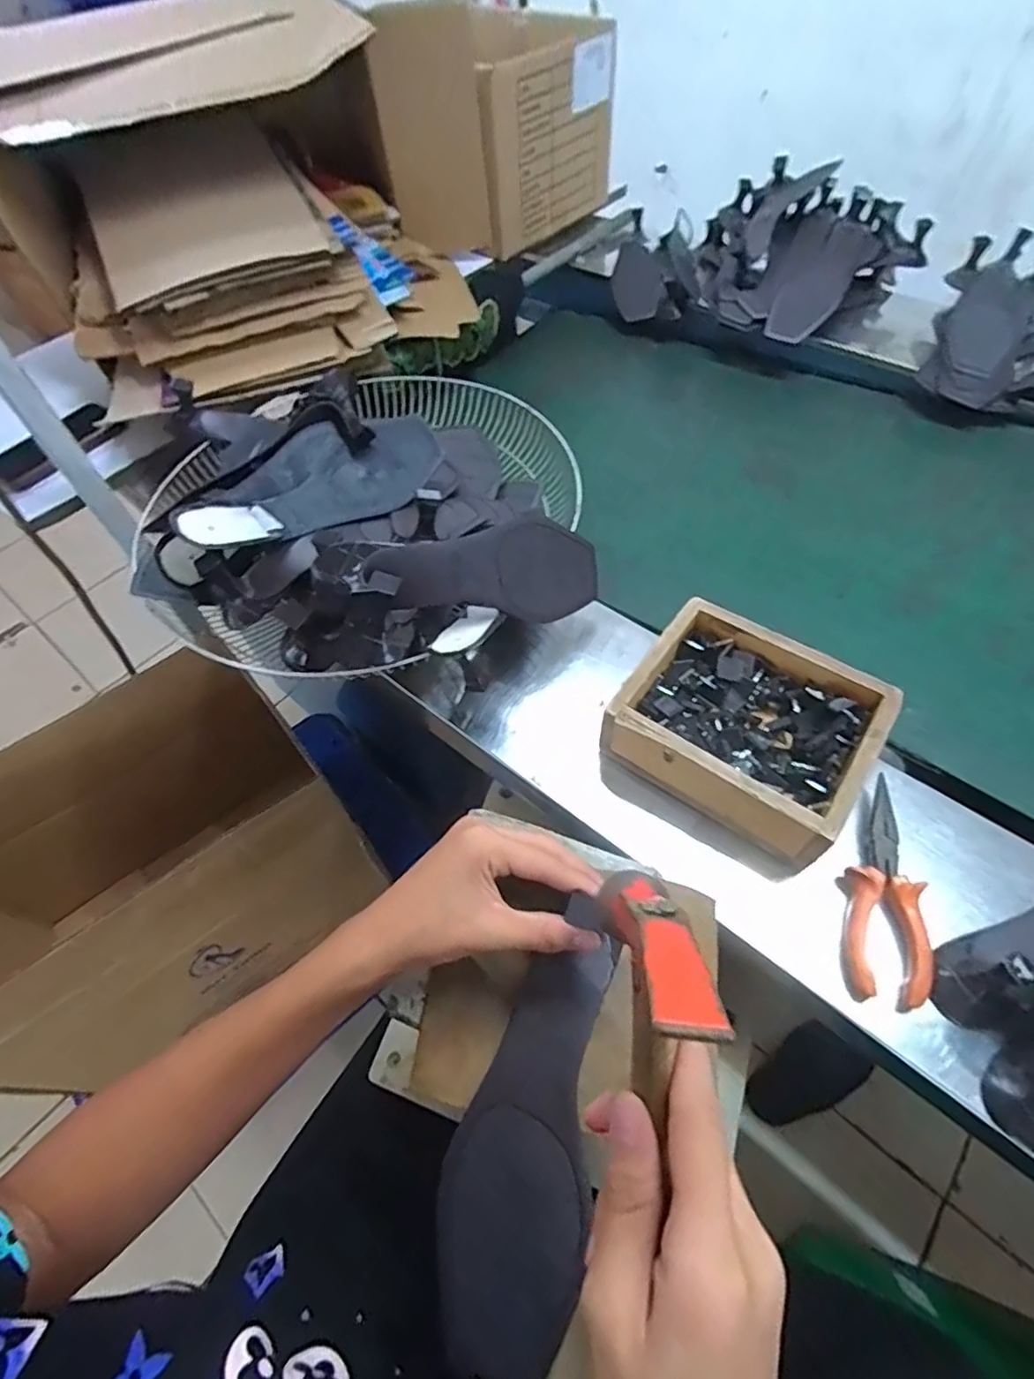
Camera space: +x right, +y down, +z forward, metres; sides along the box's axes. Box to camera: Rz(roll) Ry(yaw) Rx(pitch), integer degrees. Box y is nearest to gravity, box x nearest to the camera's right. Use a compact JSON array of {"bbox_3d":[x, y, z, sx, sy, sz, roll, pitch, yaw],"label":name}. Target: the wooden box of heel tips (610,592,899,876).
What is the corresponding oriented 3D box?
[{"bbox_3d":[0.182,0.027,0.486,0.177,0.056,0.156,30,63,22],"label":"wooden box of heel tips"}]

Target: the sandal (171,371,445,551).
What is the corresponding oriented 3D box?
[{"bbox_3d":[-0.176,-0.185,0.540,0.240,0.099,0.097,-33,60,-18],"label":"sandal"}]

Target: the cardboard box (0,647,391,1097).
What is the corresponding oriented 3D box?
[{"bbox_3d":[-0.506,0.244,0.811,0.509,0.347,0.311,-35,60,-19],"label":"cardboard box"}]

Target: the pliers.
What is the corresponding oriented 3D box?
[{"bbox_3d":[0.260,0.138,0.432,0.051,0.026,0.155,11,57,11],"label":"pliers"}]

